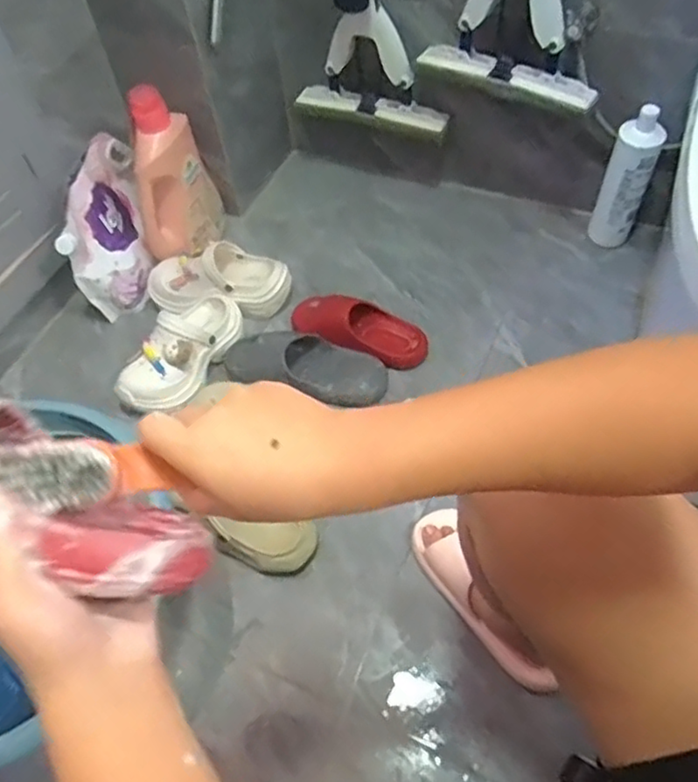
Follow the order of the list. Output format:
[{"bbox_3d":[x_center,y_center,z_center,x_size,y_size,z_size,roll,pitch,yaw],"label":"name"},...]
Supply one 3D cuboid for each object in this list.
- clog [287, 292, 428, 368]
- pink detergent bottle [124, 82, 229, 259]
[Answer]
[{"bbox_3d":[0.014,-0.109,1.110,0.245,0.064,0.098,11,57,13],"label":"clog"},{"bbox_3d":[-0.321,-0.383,1.174,0.091,0.286,0.180,8,57,10],"label":"pink detergent bottle"}]

